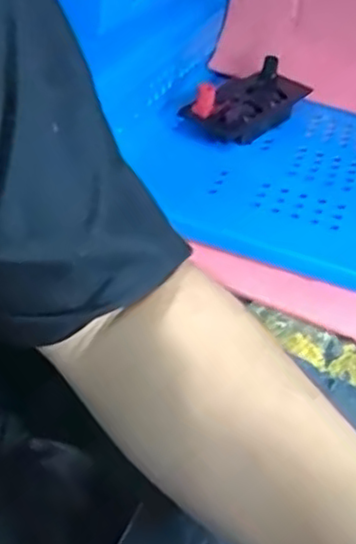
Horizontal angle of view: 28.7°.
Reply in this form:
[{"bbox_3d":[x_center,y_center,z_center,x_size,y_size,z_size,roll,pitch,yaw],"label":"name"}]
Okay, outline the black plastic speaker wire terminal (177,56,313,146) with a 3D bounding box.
[{"bbox_3d":[0.063,-0.150,0.605,0.051,0.042,0.141,30,46,23],"label":"black plastic speaker wire terminal"}]

